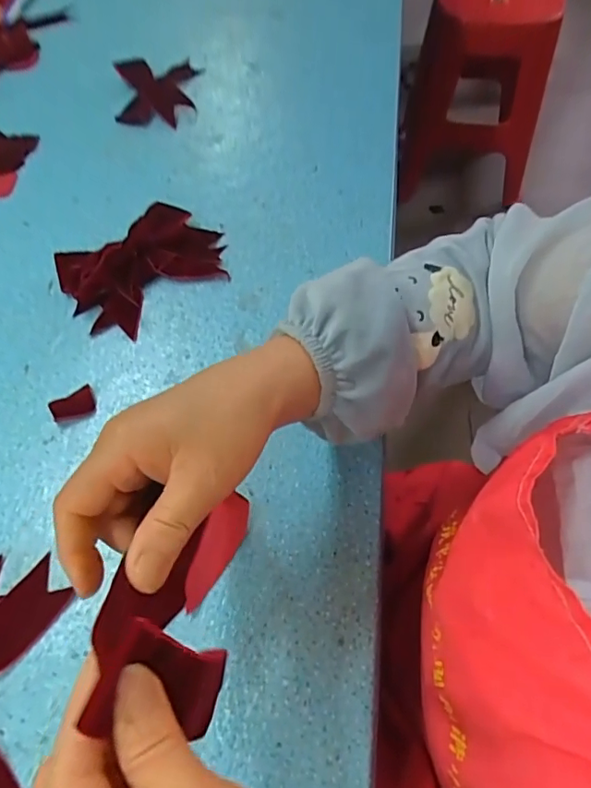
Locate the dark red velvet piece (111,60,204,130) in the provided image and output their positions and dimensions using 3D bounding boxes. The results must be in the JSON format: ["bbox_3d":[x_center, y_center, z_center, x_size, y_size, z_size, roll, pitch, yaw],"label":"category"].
[{"bbox_3d":[-0.176,-0.387,0.648,0.104,0.035,0.143,-2,60,0],"label":"dark red velvet piece"}]

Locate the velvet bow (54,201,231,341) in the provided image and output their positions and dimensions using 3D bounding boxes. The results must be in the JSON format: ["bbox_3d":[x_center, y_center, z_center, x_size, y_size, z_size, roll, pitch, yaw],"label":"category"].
[{"bbox_3d":[-0.142,-0.130,0.490,0.152,0.040,0.122,-28,63,-15],"label":"velvet bow"}]

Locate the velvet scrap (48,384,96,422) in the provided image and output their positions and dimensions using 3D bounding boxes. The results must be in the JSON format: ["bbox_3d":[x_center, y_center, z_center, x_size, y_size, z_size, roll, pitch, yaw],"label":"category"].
[{"bbox_3d":[-0.181,0.009,0.429,0.034,0.004,0.026,-26,63,-14],"label":"velvet scrap"}]

